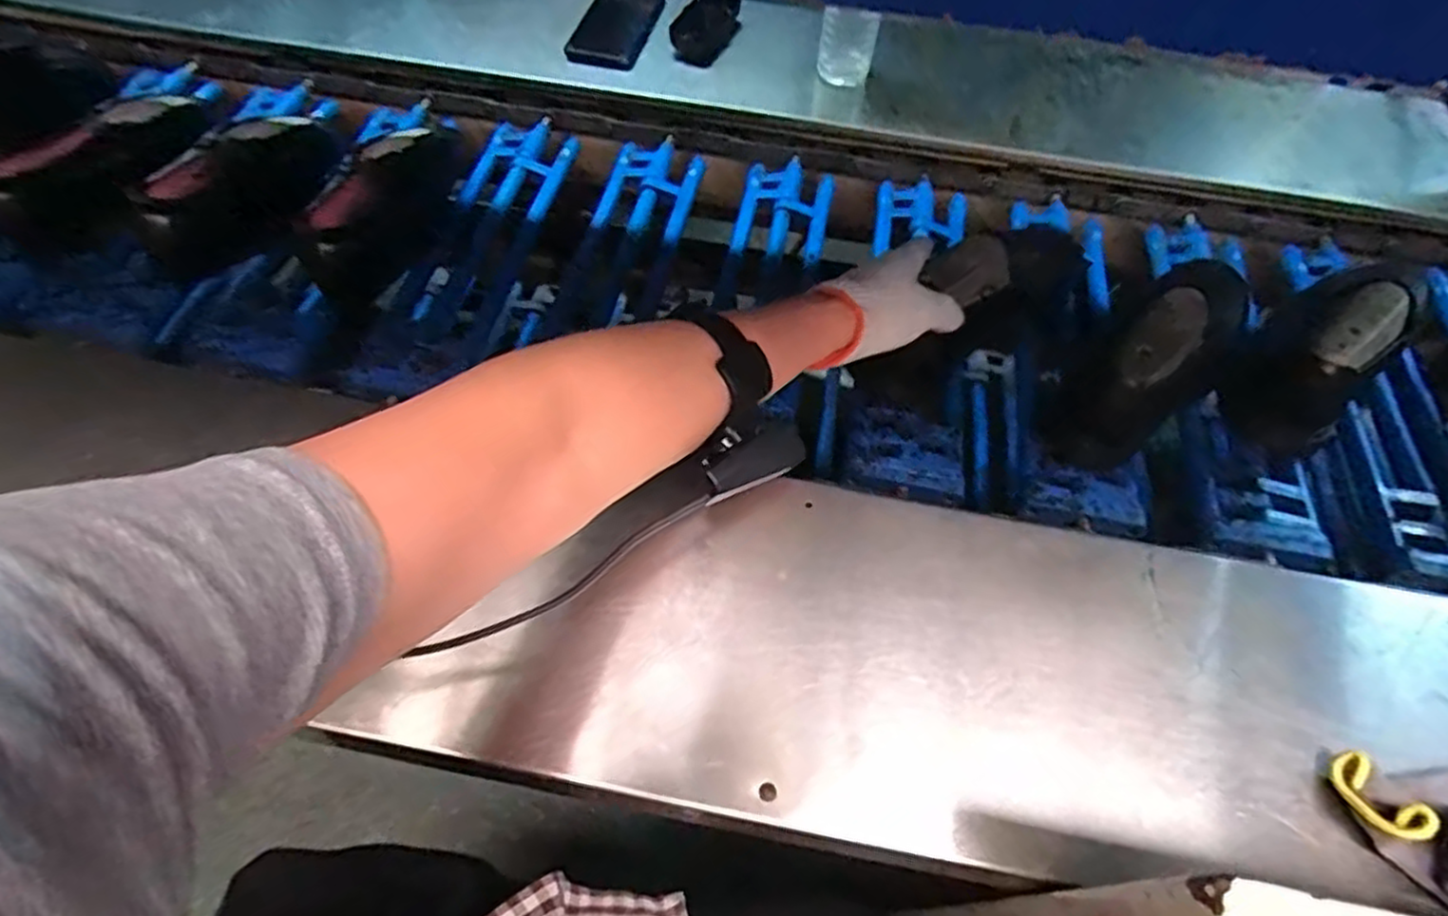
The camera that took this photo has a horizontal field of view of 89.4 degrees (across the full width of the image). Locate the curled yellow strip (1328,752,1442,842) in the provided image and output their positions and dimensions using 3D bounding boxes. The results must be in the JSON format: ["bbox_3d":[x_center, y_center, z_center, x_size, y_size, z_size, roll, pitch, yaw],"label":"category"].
[{"bbox_3d":[0.374,0.194,0.418,0.028,0.019,0.050,-13,32,-10],"label":"curled yellow strip"}]

